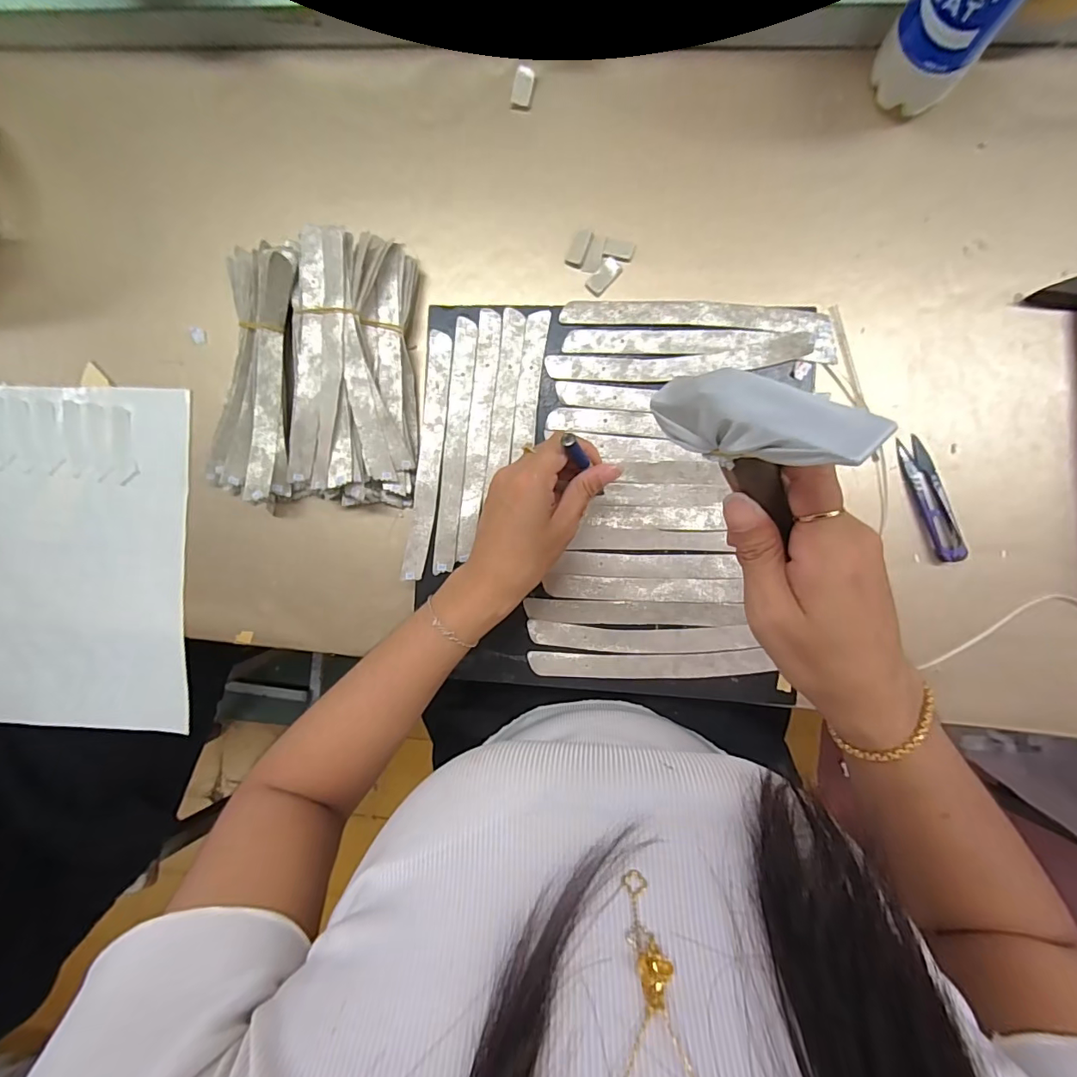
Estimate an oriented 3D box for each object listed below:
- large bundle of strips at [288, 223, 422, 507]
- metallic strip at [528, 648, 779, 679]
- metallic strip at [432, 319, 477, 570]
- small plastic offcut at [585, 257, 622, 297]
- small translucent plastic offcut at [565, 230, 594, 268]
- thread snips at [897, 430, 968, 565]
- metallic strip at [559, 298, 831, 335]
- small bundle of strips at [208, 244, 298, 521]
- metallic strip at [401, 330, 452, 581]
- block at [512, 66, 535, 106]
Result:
[{"bbox_3d":[-0.151,-0.137,0.406,0.109,0.045,0.212,6,91,5],"label":"large bundle of strips"},{"bbox_3d":[0.085,0.099,0.385,0.182,0.004,0.021,-2,90,5],"label":"metallic strip"},{"bbox_3d":[-0.067,-0.074,0.396,0.019,0.004,0.202,6,91,5],"label":"metallic strip"},{"bbox_3d":[0.055,-0.217,0.407,0.017,0.004,0.032,42,94,4],"label":"small plastic offcut"},{"bbox_3d":[0.034,-0.237,0.402,0.015,0.004,0.030,25,92,5],"label":"small translucent plastic offcut"},{"bbox_3d":[0.306,-0.031,0.383,0.025,0.011,0.100,-18,89,5],"label":"thread snips"},{"bbox_3d":[0.119,-0.172,0.379,0.199,0.004,0.022,5,90,5],"label":"metallic strip"},{"bbox_3d":[-0.239,-0.138,0.415,0.073,0.039,0.215,6,91,5],"label":"small bundle of strips"},{"bbox_3d":[-0.089,-0.066,0.400,0.021,0.004,0.199,8,92,10],"label":"metallic strip"},{"bbox_3d":[-0.013,-0.382,0.414,0.016,0.007,0.028,17,92,5],"label":"block"}]

